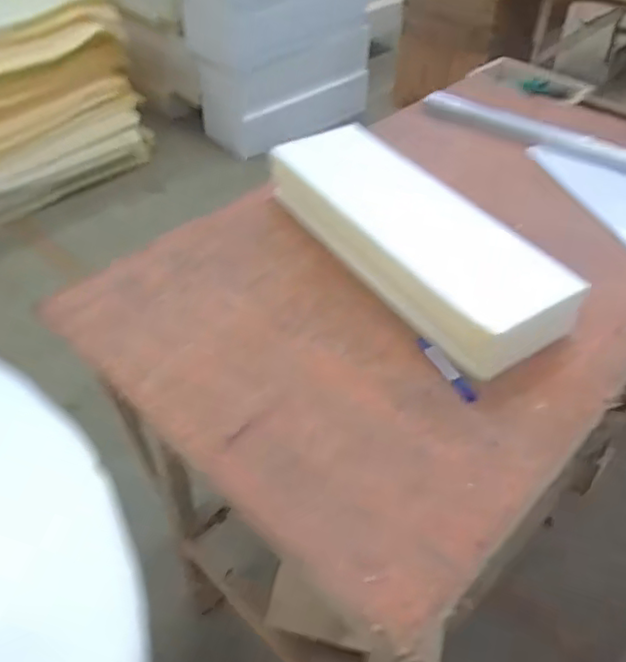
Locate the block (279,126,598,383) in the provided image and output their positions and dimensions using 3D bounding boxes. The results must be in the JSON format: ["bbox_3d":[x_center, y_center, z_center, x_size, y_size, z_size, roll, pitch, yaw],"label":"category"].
[{"bbox_3d":[0.160,-0.161,0.994,0.195,0.101,0.554,-23,50,-22],"label":"block"}]

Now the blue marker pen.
[{"bbox_3d":[0.186,0.050,0.865,0.020,0.017,0.132,-17,48,-17],"label":"blue marker pen"}]

